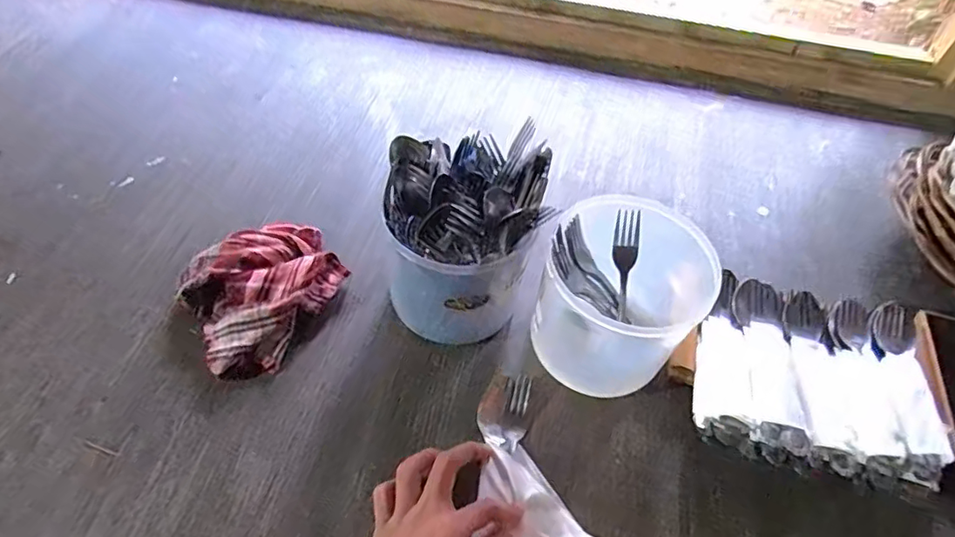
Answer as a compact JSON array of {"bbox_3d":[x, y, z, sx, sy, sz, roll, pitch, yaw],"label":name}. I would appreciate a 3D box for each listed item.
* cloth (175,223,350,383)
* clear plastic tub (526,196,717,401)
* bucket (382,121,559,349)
[{"bbox_3d":[-0.210,0.022,0.565,0.150,0.050,0.137,-33,62,-25],"label":"cloth"},{"bbox_3d":[0.128,0.030,0.525,0.139,0.144,0.128,2,54,-3],"label":"clear plastic tub"},{"bbox_3d":[-0.011,-0.025,0.527,0.140,0.187,0.126,-3,54,-7],"label":"bucket"}]

